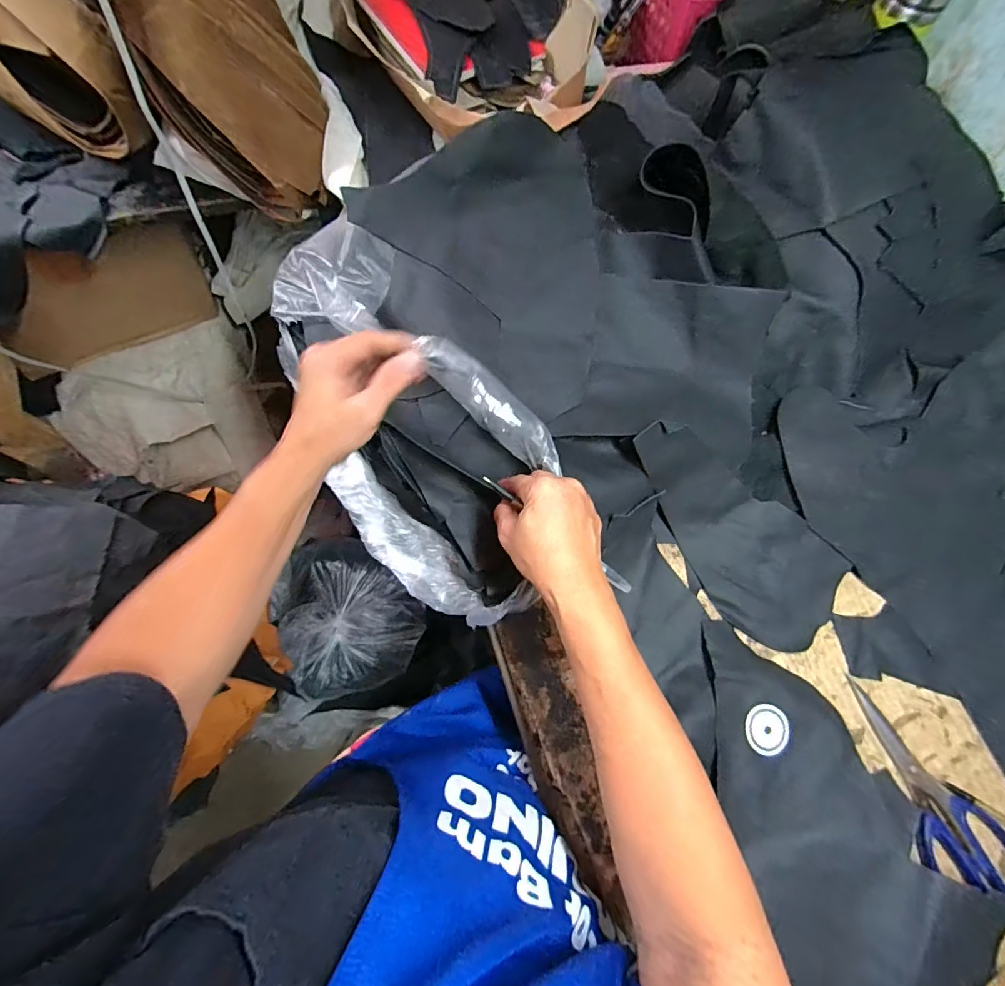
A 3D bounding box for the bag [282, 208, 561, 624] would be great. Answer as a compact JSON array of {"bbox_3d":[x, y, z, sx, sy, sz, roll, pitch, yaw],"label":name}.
[{"bbox_3d":[-0.096,-0.072,0.412,0.169,0.138,0.398,-32,76,-11],"label":"bag"}]

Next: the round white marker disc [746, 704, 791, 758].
[{"bbox_3d":[0.230,0.205,0.393,0.037,0.006,0.040,1,69,-3],"label":"round white marker disc"}]

